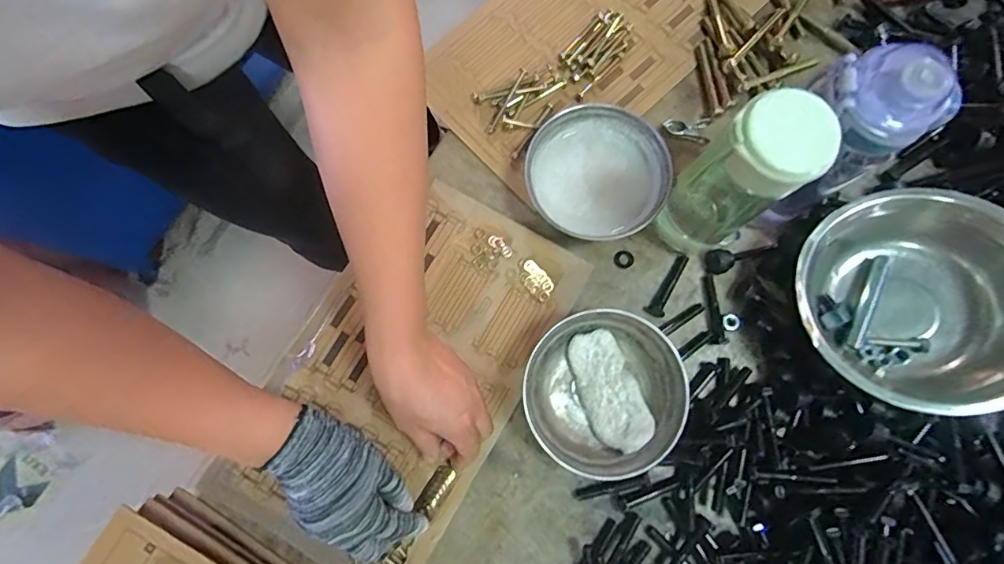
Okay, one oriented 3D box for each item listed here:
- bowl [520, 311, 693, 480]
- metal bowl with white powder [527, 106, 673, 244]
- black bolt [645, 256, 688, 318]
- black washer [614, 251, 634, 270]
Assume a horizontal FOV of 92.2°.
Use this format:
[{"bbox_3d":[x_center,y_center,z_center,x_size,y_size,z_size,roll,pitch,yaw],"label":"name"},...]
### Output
[{"bbox_3d":[0.095,0.106,0.461,0.145,0.054,0.140,0,78,1],"label":"bowl"},{"bbox_3d":[0.099,-0.109,0.508,0.141,0.043,0.137,0,78,1],"label":"metal bowl with white powder"},{"bbox_3d":[0.173,0.003,0.506,0.018,0.012,0.073,27,79,6],"label":"black bolt"},{"bbox_3d":[0.130,-0.024,0.514,0.020,0.004,0.020,0,78,1],"label":"black washer"}]

